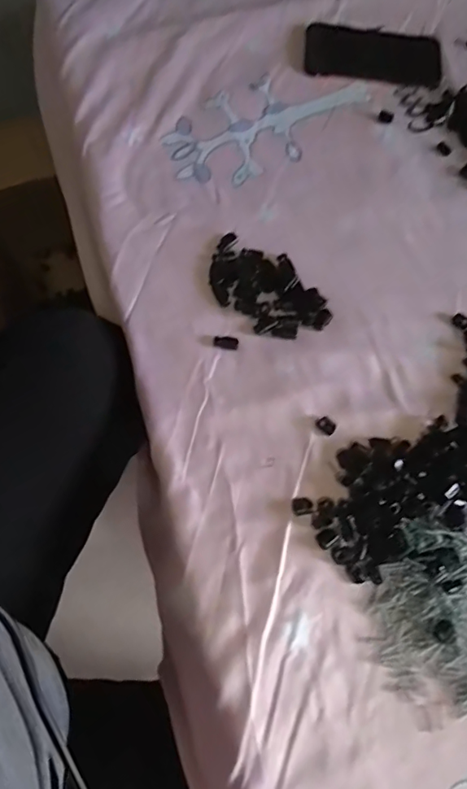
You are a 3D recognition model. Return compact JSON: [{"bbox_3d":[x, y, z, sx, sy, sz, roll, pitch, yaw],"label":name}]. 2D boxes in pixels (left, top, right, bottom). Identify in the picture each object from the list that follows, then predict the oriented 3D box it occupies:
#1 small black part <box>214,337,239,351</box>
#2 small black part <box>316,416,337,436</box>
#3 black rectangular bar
[{"bbox_3d":[-0.006,-0.045,0.426,0.021,0.004,0.011,9,71,1],"label":"small black part"},{"bbox_3d":[0.077,0.025,0.405,0.012,0.004,0.016,-38,77,-14],"label":"small black part"},{"bbox_3d":[0.155,-0.378,0.550,0.150,0.008,0.082,6,71,-1],"label":"black rectangular bar"}]

